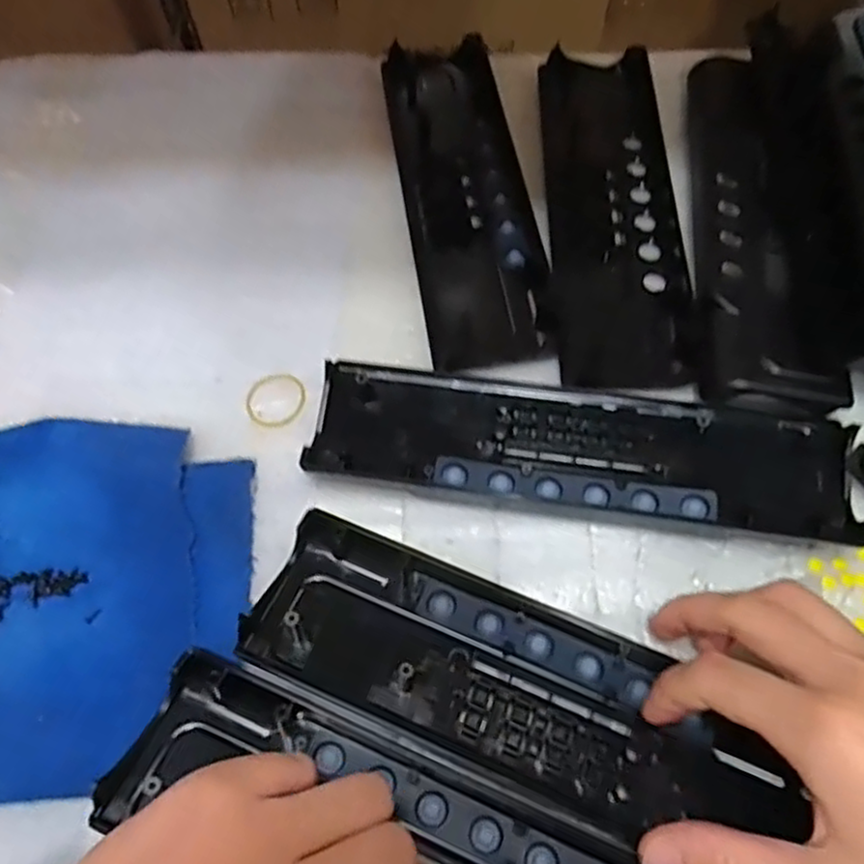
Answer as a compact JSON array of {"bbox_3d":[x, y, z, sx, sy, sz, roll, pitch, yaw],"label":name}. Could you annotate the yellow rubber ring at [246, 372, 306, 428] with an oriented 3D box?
[{"bbox_3d":[-0.078,-0.016,0.364,0.029,0.004,0.030,0,69,1],"label":"yellow rubber ring"}]

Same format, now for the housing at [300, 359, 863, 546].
[{"bbox_3d":[0.069,0.006,0.341,0.245,0.015,0.058,8,62,6],"label":"housing"}]

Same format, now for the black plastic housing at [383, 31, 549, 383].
[{"bbox_3d":[0.017,-0.142,0.419,0.071,0.015,0.250,-9,62,-3],"label":"black plastic housing"}]

